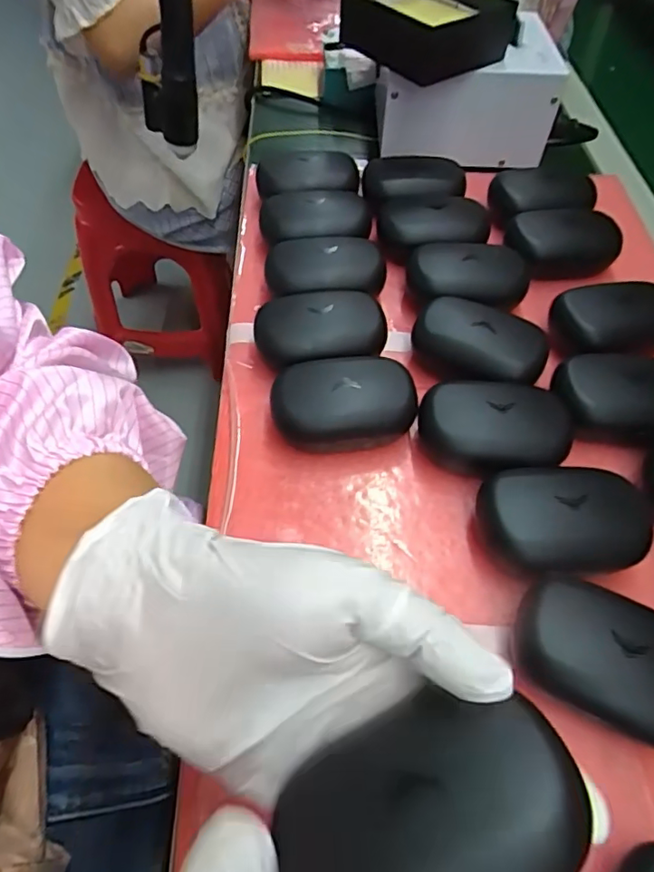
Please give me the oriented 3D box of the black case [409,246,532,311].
[{"bbox_3d":[0.103,-0.110,0.395,0.084,0.035,0.044,2,56,-1],"label":"black case"}]

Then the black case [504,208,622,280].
[{"bbox_3d":[0.184,-0.150,0.423,0.078,0.033,0.044,-4,56,-5],"label":"black case"}]

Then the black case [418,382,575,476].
[{"bbox_3d":[0.098,-0.004,0.321,0.083,0.034,0.059,2,56,-1],"label":"black case"}]

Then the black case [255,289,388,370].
[{"bbox_3d":[-0.004,-0.067,0.364,0.083,0.037,0.055,-8,57,-8],"label":"black case"}]

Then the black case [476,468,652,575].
[{"bbox_3d":[0.124,0.045,0.289,0.082,0.035,0.059,-2,56,-4],"label":"black case"}]

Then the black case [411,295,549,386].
[{"bbox_3d":[0.100,-0.060,0.359,0.084,0.036,0.052,21,58,11],"label":"black case"}]

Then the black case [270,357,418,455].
[{"bbox_3d":[0.010,-0.020,0.331,0.085,0.038,0.056,2,56,-1],"label":"black case"}]

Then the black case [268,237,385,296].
[{"bbox_3d":[0.001,-0.117,0.395,0.086,0.030,0.053,1,56,-2],"label":"black case"}]

